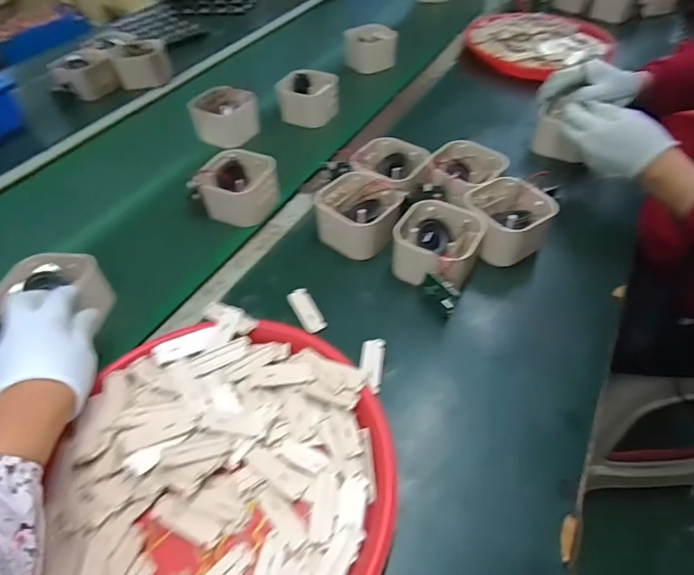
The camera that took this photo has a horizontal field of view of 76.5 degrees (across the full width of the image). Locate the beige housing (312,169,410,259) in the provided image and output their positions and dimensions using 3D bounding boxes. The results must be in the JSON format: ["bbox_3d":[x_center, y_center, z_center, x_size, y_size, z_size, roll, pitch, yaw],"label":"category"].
[{"bbox_3d":[0.017,-0.091,0.556,0.107,0.055,0.092,32,57,27],"label":"beige housing"}]

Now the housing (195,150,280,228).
[{"bbox_3d":[-0.148,-0.136,0.608,0.085,0.067,0.085,20,53,19],"label":"housing"}]

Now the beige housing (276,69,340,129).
[{"bbox_3d":[-0.067,-0.330,0.763,0.078,0.065,0.095,21,53,20],"label":"beige housing"}]

